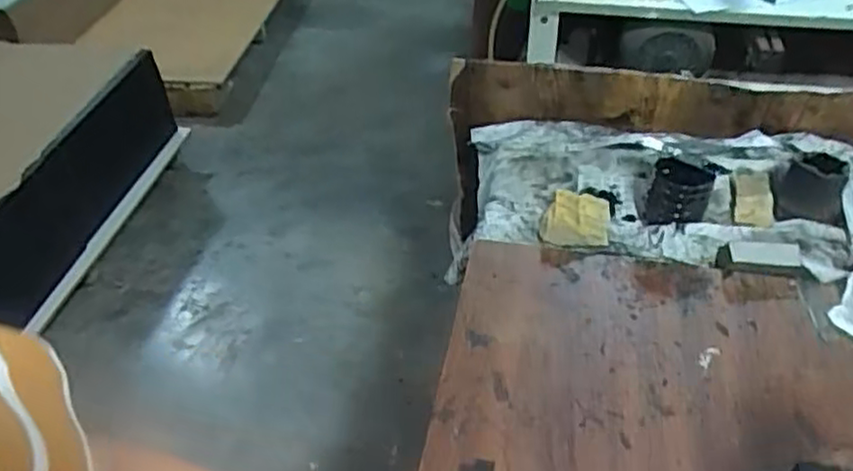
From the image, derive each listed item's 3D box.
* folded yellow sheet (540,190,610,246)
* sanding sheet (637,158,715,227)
[{"bbox_3d":[0.161,-0.018,0.773,0.070,0.033,0.059,5,45,10],"label":"folded yellow sheet"},{"bbox_3d":[0.266,-0.042,0.756,0.068,0.055,0.058,16,48,20],"label":"sanding sheet"}]

